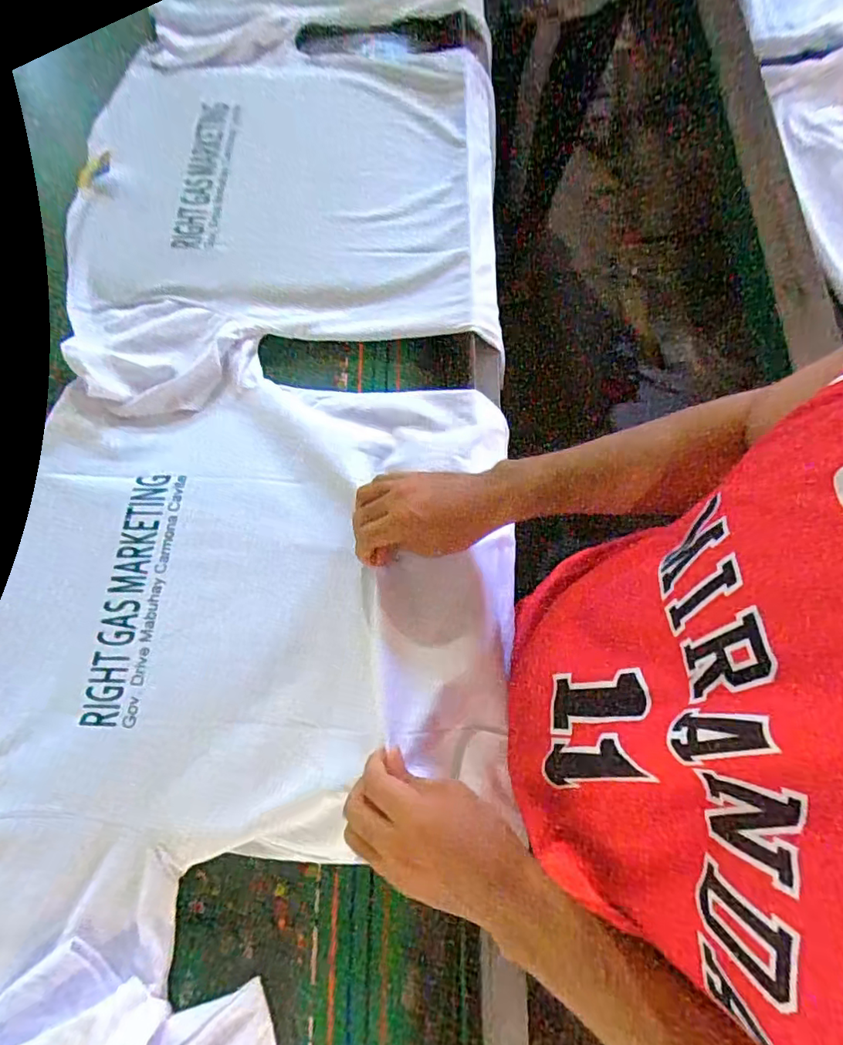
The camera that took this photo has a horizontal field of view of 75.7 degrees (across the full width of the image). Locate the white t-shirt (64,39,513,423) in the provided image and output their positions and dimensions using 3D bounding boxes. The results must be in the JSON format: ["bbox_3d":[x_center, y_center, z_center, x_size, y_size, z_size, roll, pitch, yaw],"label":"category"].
[{"bbox_3d":[-0.162,-0.416,0.683,0.557,0.057,0.516,-10,71,-2],"label":"white t-shirt"}]

